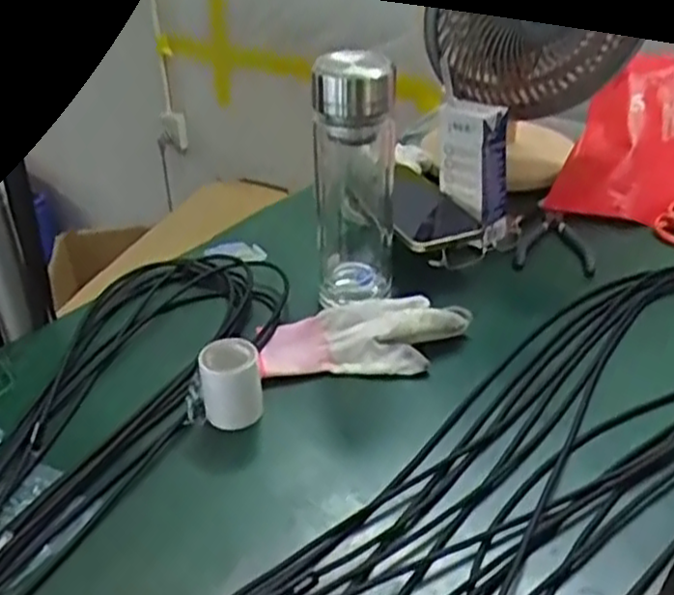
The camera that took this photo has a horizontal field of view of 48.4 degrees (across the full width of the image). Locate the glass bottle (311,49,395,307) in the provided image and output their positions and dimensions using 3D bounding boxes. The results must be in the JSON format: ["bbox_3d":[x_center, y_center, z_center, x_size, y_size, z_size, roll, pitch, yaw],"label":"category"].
[{"bbox_3d":[0.014,-0.100,0.623,0.064,0.194,0.058,-3,32,-2],"label":"glass bottle"}]

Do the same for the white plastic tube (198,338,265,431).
[{"bbox_3d":[-0.075,0.058,0.529,0.041,0.044,0.038,-5,32,-6],"label":"white plastic tube"}]

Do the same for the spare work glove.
[{"bbox_3d":[0.023,0.025,0.613,0.164,0.029,0.087,-3,32,-2],"label":"spare work glove"}]

